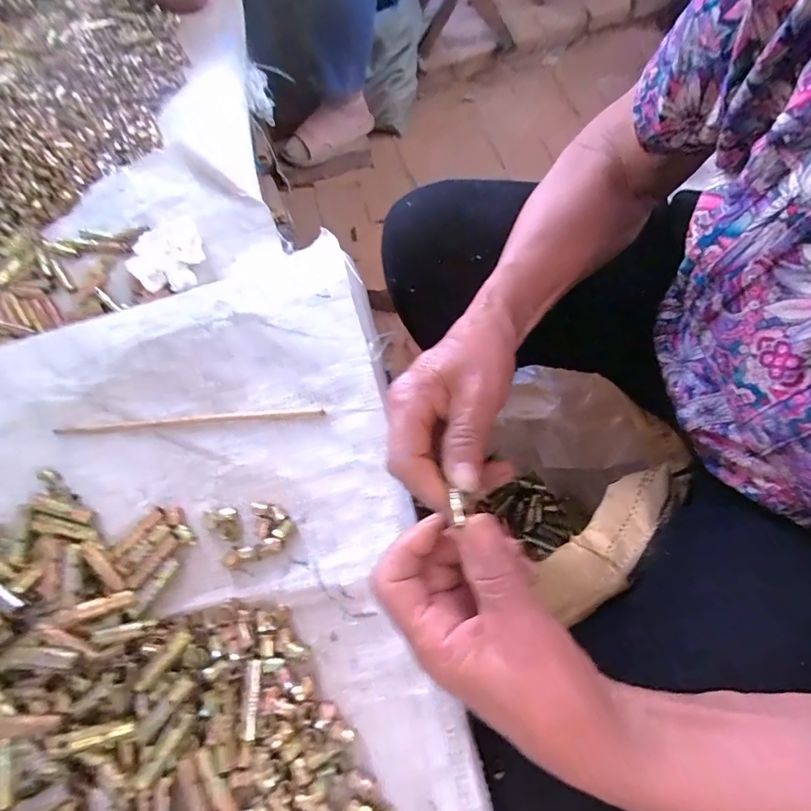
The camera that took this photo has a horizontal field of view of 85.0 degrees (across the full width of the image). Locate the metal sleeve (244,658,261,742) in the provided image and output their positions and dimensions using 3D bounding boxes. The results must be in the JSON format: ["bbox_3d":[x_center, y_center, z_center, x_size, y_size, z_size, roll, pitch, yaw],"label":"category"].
[{"bbox_3d":[-0.091,0.173,0.261,0.008,0.004,0.039,-6,67,4],"label":"metal sleeve"}]

